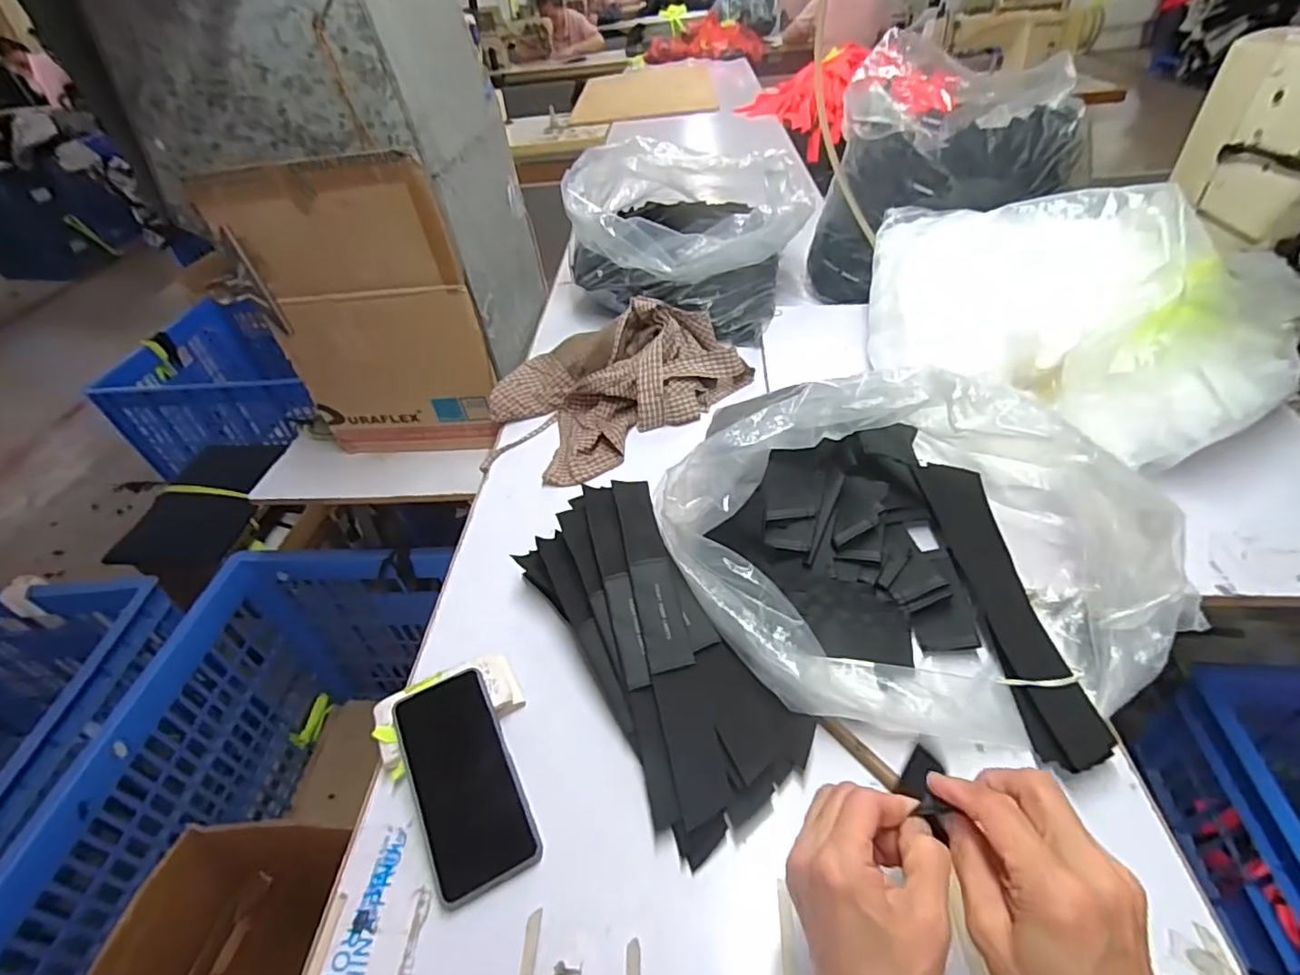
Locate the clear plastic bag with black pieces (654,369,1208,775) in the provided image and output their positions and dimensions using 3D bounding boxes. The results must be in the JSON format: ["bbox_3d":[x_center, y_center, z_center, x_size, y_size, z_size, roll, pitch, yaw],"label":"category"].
[{"bbox_3d":[0.240,0.047,0.520,0.399,0.168,0.340,-18,43,-12],"label":"clear plastic bag with black pieces"}]

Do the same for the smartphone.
[{"bbox_3d":[-0.153,0.235,0.488,0.080,0.010,0.165,-21,54,-19],"label":"smartphone"}]

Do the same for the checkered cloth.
[{"bbox_3d":[-0.061,-0.158,0.862,0.370,0.102,0.229,-28,46,-22],"label":"checkered cloth"}]

